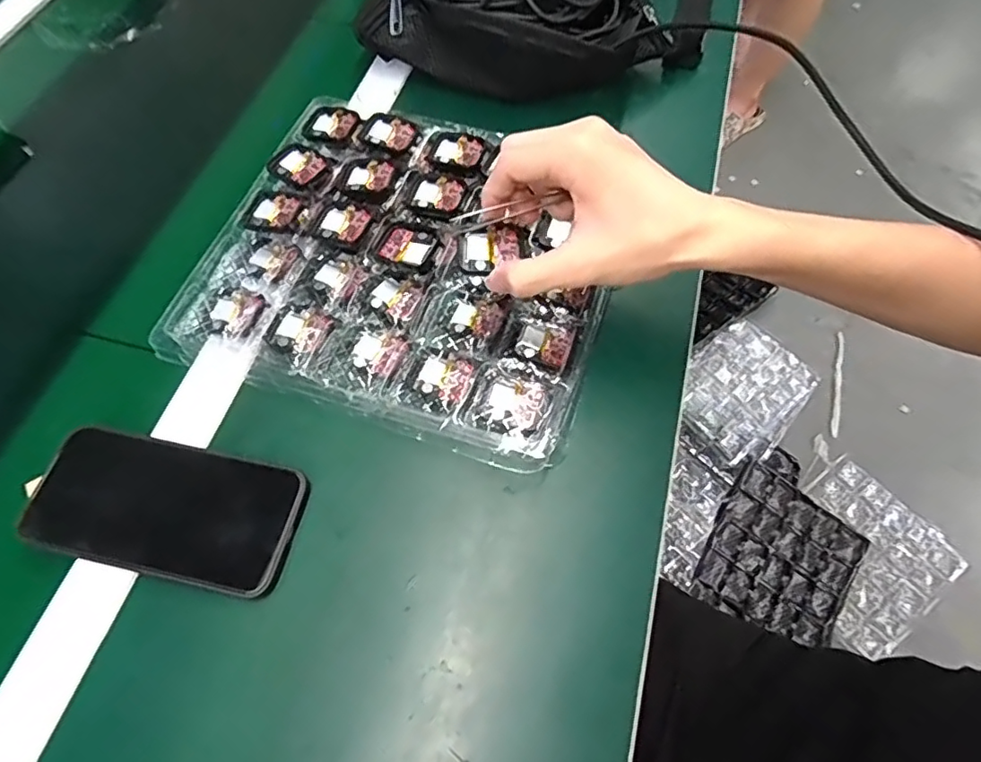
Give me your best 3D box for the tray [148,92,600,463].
[{"bbox_3d":[-0.057,-0.096,0.432,0.290,0.031,0.263,18,64,11],"label":"tray"}]

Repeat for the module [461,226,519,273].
[{"bbox_3d":[0.000,-0.084,0.368,0.036,0.006,0.032,-5,62,-4],"label":"module"}]

